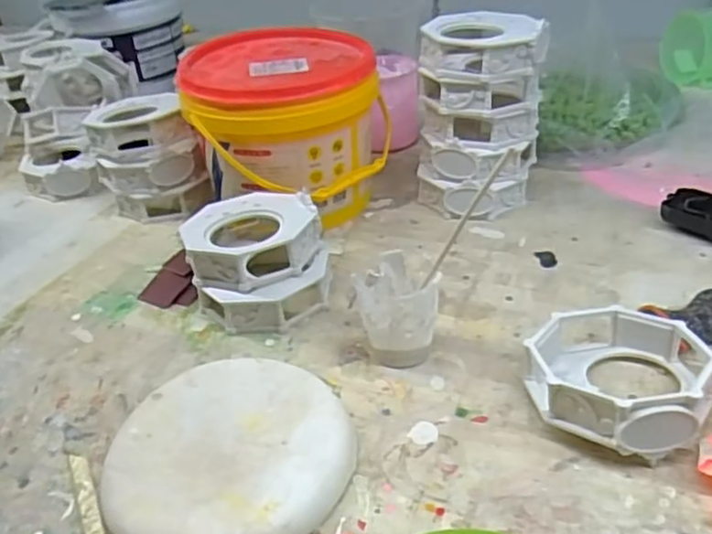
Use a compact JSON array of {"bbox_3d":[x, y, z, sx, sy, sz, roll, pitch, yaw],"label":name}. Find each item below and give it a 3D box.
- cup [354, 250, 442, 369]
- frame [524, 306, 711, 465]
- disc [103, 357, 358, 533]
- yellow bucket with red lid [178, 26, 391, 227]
[{"bbox_3d":[0.032,0.034,0.520,0.059,0.070,0.055,-8,34,-3],"label":"cup"},{"bbox_3d":[0.182,0.071,0.458,0.116,0.050,0.122,22,43,34],"label":"frame"},{"bbox_3d":[-0.087,0.125,0.446,0.153,0.023,0.160,-4,34,3],"label":"disc"},{"bbox_3d":[-0.076,-0.152,0.728,0.205,0.159,0.218,-17,36,-15],"label":"yellow bucket with red lid"}]

